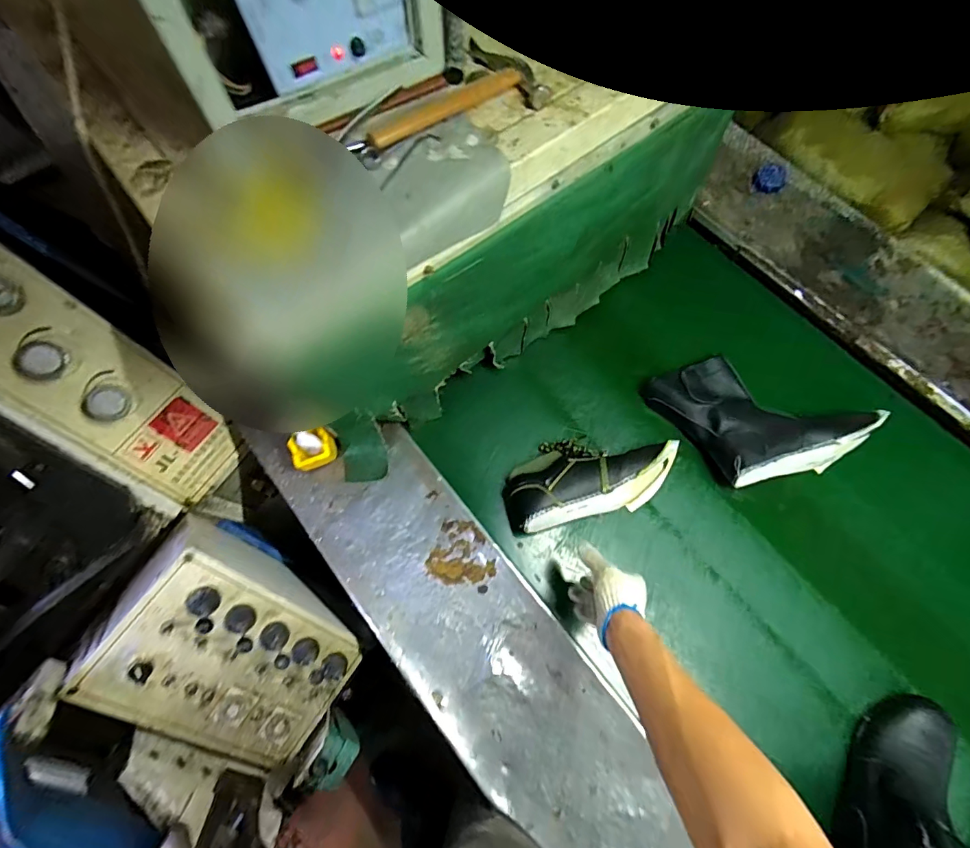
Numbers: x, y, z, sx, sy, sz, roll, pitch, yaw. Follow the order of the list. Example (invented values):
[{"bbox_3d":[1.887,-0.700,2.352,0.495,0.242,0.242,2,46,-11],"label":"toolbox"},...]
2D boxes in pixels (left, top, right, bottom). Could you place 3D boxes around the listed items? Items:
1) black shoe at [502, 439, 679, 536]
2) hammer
[{"bbox_3d":[0.178,0.087,0.783,0.294,0.087,0.139,-12,70,-4],"label":"black shoe"},{"bbox_3d":[-0.049,-0.423,0.580,0.233,0.023,0.125,-24,72,-8],"label":"hammer"}]

